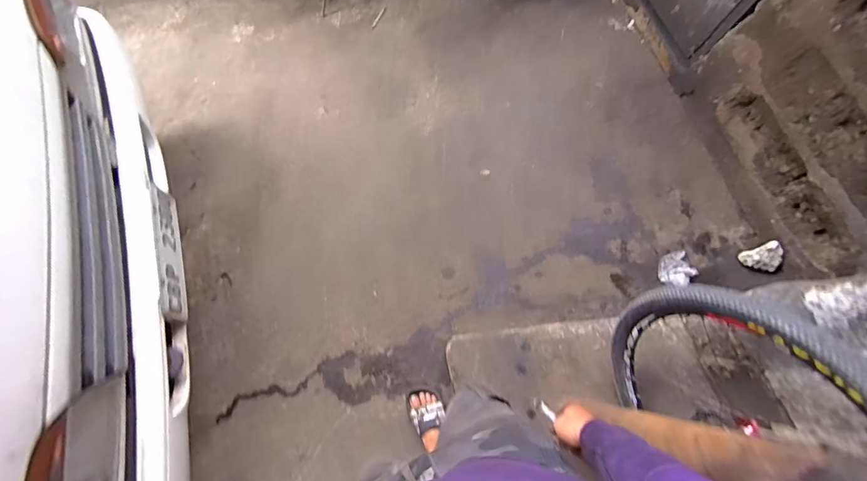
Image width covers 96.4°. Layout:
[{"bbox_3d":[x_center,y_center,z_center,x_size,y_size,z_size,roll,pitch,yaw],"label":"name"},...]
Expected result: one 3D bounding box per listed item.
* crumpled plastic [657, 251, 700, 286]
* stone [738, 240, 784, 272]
[{"bbox_3d":[0.905,0.107,1.445,0.124,0.038,0.120,-20,75,-6],"label":"crumpled plastic"},{"bbox_3d":[1.219,0.069,1.434,0.113,0.072,0.097,-21,75,-6],"label":"stone"}]

